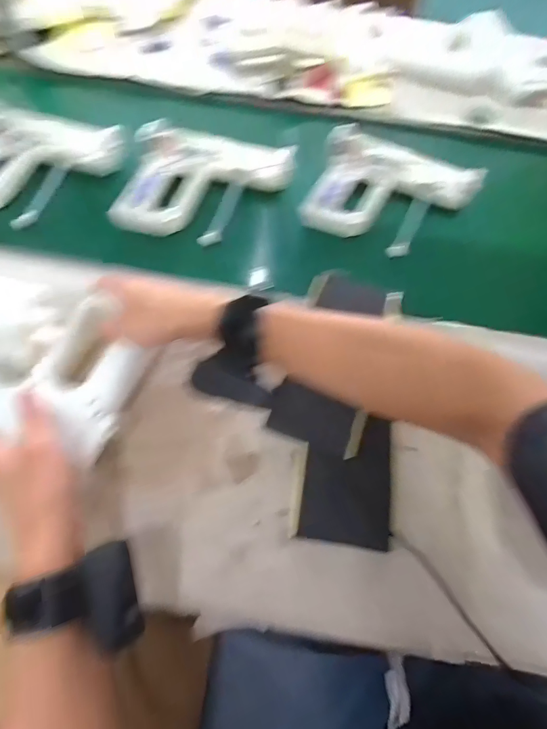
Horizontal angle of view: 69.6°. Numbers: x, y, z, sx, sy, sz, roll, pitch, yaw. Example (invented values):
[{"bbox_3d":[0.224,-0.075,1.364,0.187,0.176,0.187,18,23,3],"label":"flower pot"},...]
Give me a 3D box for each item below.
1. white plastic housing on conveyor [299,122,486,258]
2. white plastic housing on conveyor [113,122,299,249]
[{"bbox_3d":[0.159,-0.251,0.557,0.222,0.040,0.184,28,65,12],"label":"white plastic housing on conveyor"},{"bbox_3d":[-0.093,-0.255,0.562,0.224,0.051,0.171,8,62,2],"label":"white plastic housing on conveyor"}]

